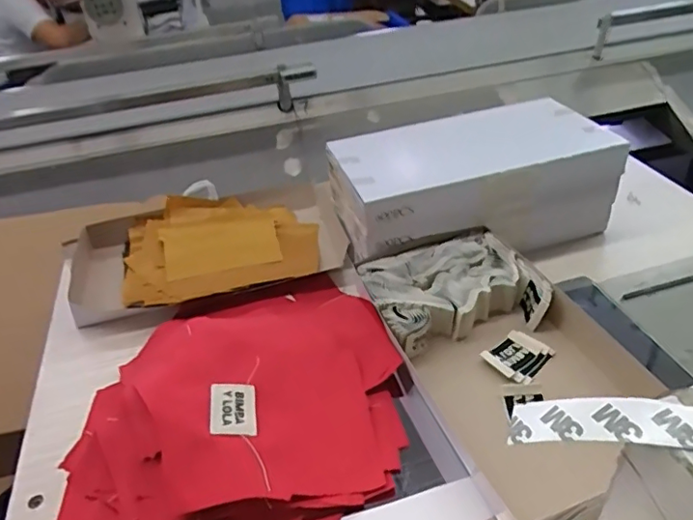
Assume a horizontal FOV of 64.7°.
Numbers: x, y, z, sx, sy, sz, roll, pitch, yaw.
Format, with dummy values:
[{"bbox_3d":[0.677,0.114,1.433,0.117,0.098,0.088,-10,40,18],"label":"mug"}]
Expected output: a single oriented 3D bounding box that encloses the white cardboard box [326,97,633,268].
[{"bbox_3d":[0.148,-0.092,0.661,0.315,0.114,0.161,-14,39,-11],"label":"white cardboard box"}]

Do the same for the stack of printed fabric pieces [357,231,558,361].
[{"bbox_3d":[0.109,0.035,0.556,0.167,0.044,0.128,-14,39,-11],"label":"stack of printed fabric pieces"}]

